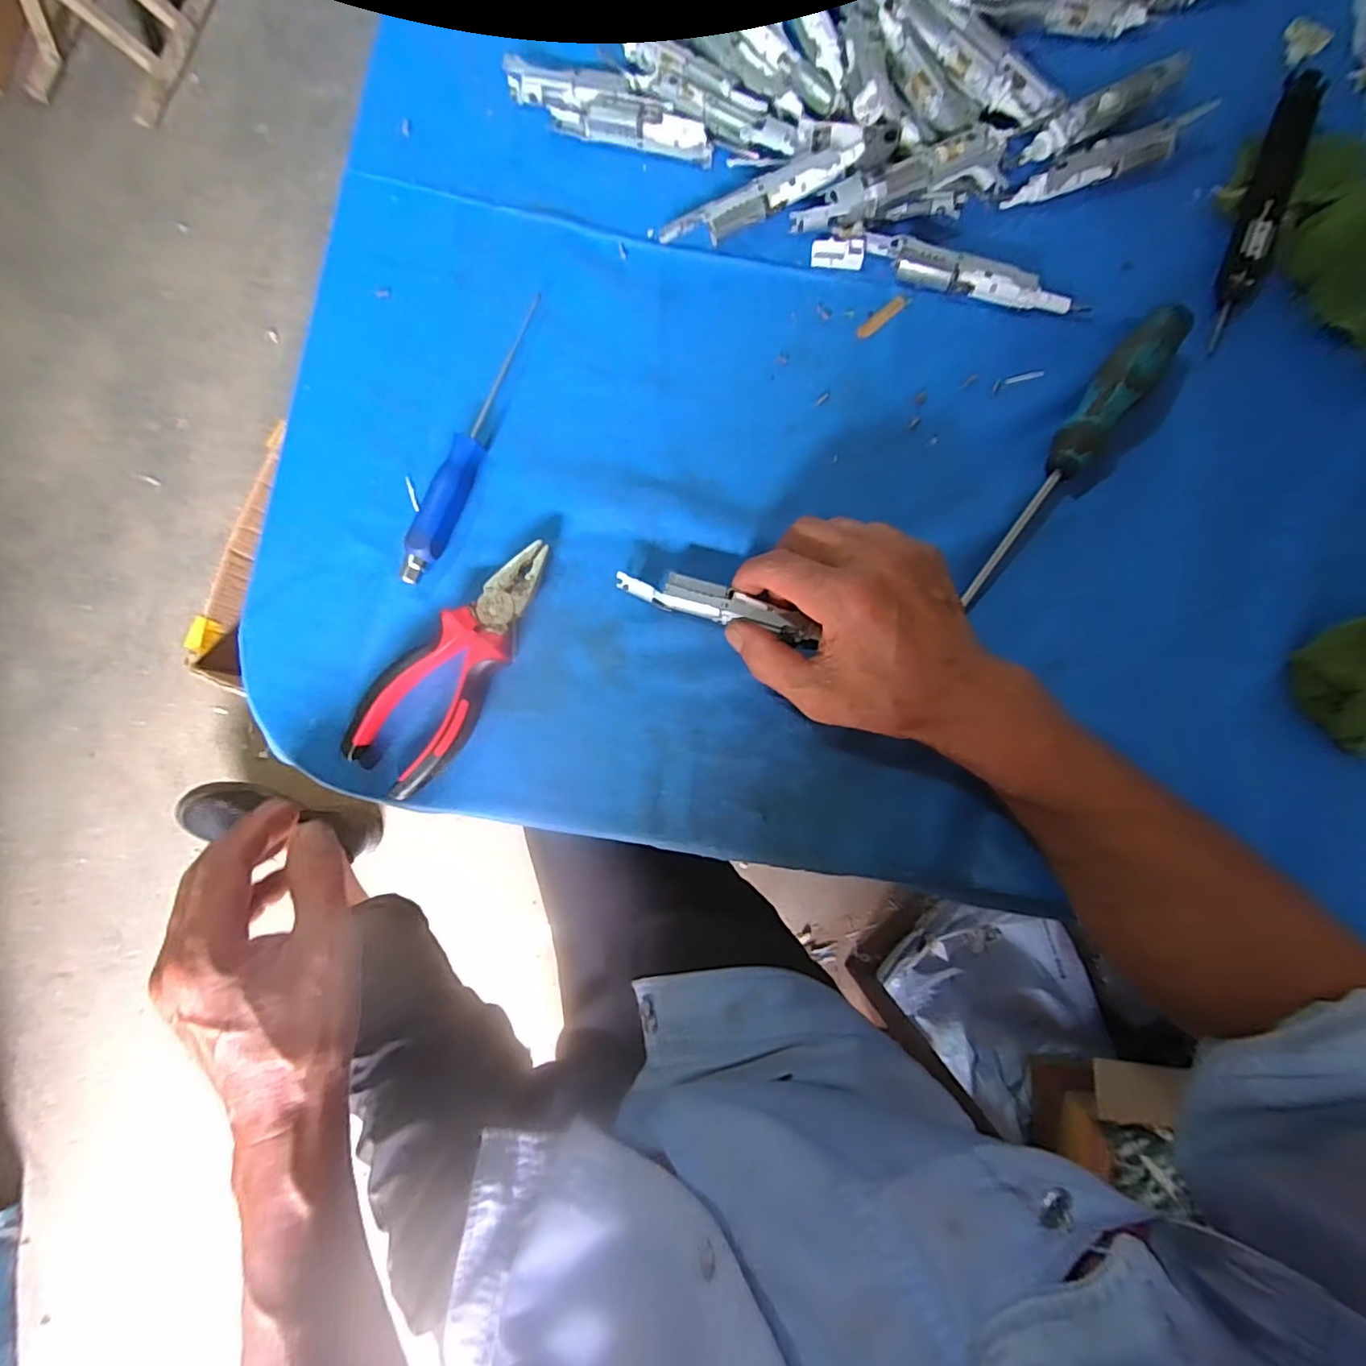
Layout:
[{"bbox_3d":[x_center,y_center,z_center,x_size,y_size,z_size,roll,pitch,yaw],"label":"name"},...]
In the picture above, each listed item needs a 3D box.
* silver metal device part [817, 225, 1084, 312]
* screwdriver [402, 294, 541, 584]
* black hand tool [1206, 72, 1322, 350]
[{"bbox_3d":[0.161,-0.250,0.362,0.162,0.016,0.027,18,86,4],"label":"silver metal device part"},{"bbox_3d":[-0.122,-0.145,0.355,0.021,0.017,0.186,23,86,4],"label":"screwdriver"},{"bbox_3d":[0.342,-0.277,0.352,0.022,0.019,0.161,19,86,4],"label":"black hand tool"}]

